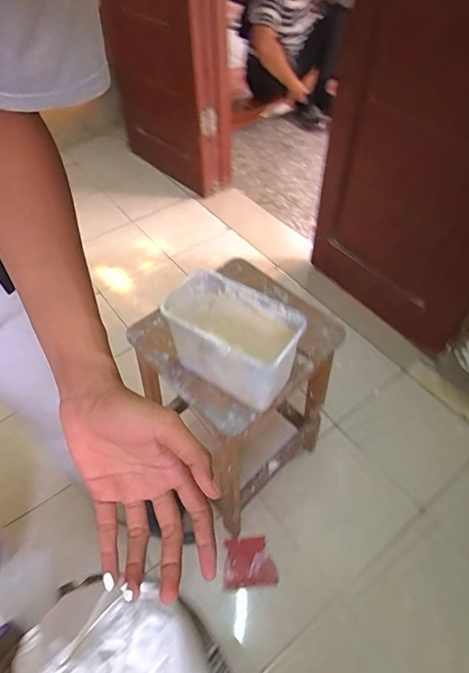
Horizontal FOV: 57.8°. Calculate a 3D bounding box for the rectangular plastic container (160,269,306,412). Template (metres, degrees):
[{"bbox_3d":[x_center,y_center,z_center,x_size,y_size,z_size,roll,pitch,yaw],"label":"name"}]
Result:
[{"bbox_3d":[-0.006,0.005,0.662,0.203,0.134,0.114,28,56,22],"label":"rectangular plastic container"}]

